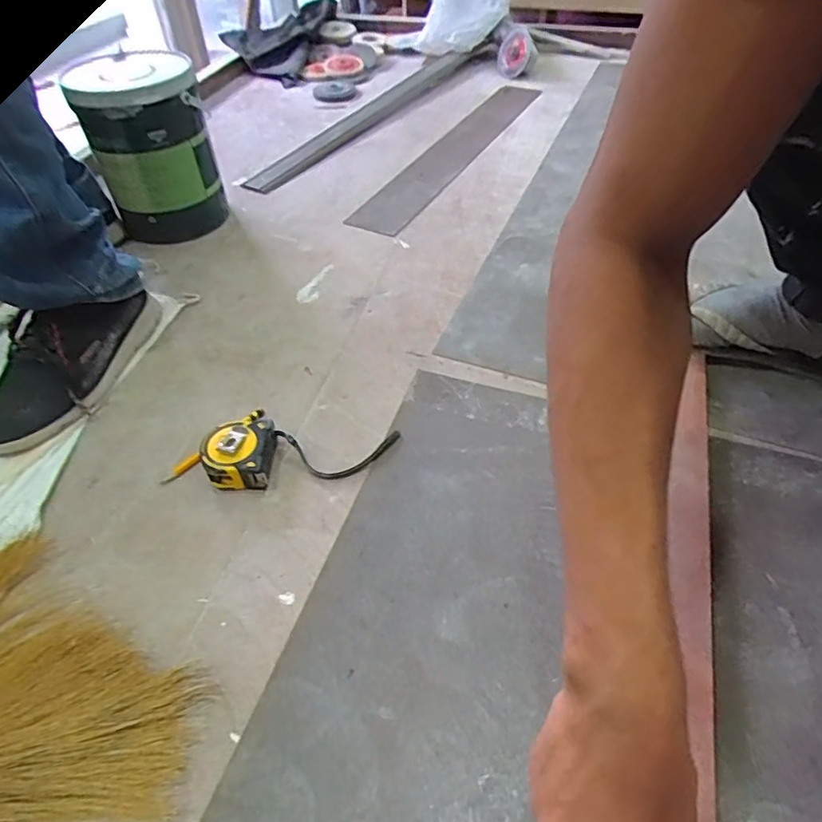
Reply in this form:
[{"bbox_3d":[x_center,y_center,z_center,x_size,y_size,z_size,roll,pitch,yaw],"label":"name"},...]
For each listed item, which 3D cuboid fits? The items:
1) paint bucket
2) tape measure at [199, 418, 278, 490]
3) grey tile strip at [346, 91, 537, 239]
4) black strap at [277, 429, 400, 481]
[{"bbox_3d":[-0.365,-0.364,0.792,0.153,0.234,0.190,-20,51,-17],"label":"paint bucket"},{"bbox_3d":[-0.168,0.043,0.546,0.067,0.037,0.060,-5,48,-4],"label":"tape measure"},{"bbox_3d":[0.091,-0.509,1.062,0.091,0.011,0.673,21,51,19],"label":"grey tile strip"},{"bbox_3d":[-0.073,0.043,0.564,0.125,0.018,0.054,-4,48,-3],"label":"black strap"}]

